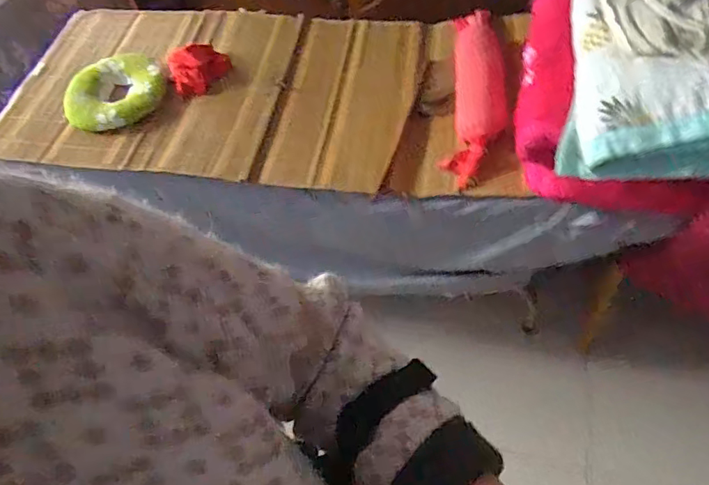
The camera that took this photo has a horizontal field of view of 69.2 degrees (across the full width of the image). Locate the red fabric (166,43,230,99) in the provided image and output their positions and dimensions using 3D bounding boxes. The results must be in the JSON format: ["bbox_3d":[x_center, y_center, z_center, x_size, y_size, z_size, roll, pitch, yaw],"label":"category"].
[{"bbox_3d":[-0.365,-0.407,1.209,0.148,0.084,0.109,-15,56,-8],"label":"red fabric"}]

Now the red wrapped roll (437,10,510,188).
[{"bbox_3d":[0.273,-0.328,1.149,0.121,0.085,0.450,5,68,6],"label":"red wrapped roll"}]

